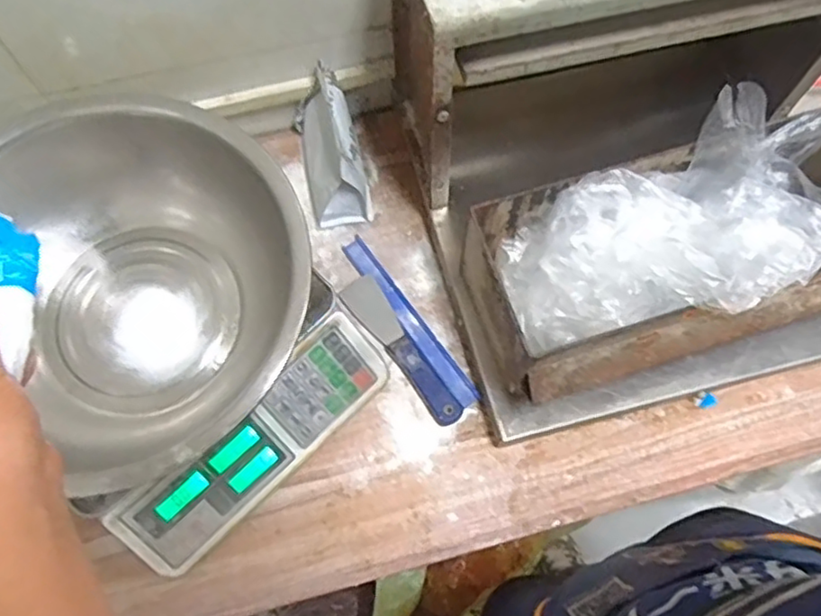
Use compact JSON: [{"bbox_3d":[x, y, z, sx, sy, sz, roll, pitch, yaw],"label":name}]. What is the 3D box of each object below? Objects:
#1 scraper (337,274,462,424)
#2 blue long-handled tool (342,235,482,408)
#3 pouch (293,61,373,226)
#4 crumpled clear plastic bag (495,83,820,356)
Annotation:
[{"bbox_3d":[-0.009,0.046,0.785,0.044,0.017,0.215,-35,71,-13],"label":"scraper"},{"bbox_3d":[-0.003,0.012,0.802,0.031,0.012,0.259,-33,71,-12],"label":"blue long-handled tool"},{"bbox_3d":[-0.105,-0.207,0.844,0.081,0.108,0.169,-11,68,-4],"label":"pouch"},{"bbox_3d":[0.310,-0.091,0.660,0.424,0.124,0.195,-23,69,-9],"label":"crumpled clear plastic bag"}]

